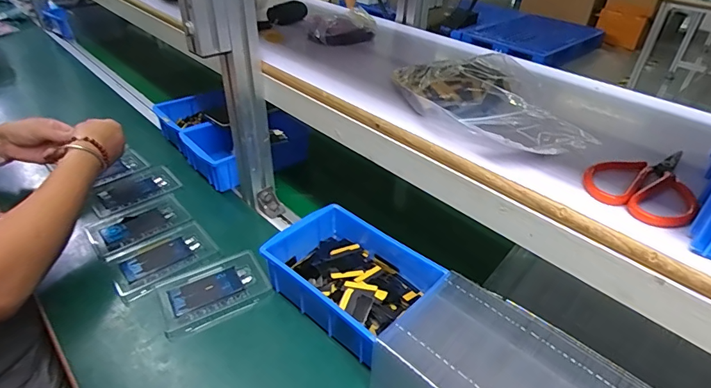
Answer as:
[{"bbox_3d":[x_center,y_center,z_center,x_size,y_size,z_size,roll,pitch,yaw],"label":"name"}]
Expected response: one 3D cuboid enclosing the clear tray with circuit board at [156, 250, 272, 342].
[{"bbox_3d":[-0.176,0.121,0.542,0.134,0.010,0.088,-20,42,-29],"label":"clear tray with circuit board"}]

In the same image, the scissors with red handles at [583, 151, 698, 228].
[{"bbox_3d":[0.253,-0.013,0.370,0.080,0.012,0.121,31,44,34],"label":"scissors with red handles"}]

